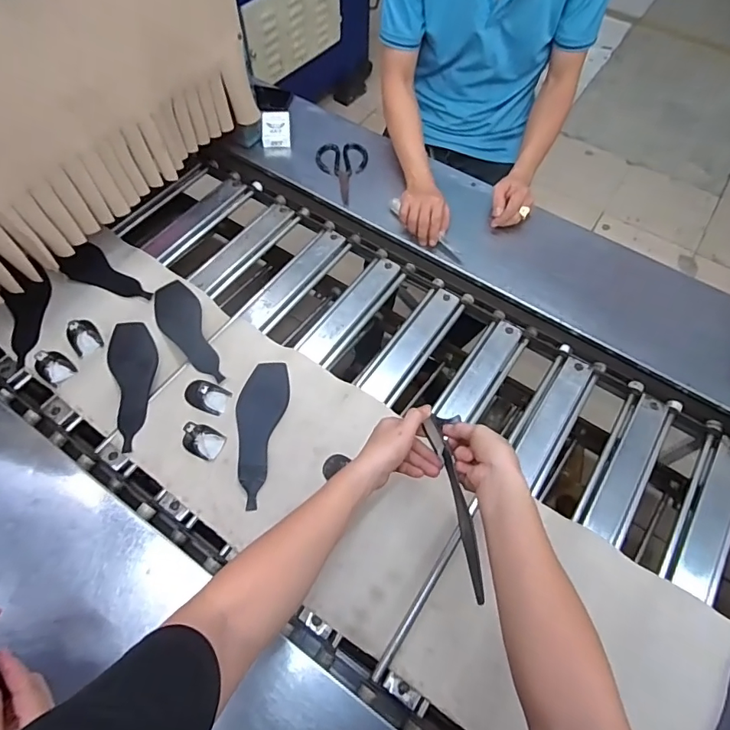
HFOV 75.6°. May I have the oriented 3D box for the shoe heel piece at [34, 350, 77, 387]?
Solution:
[{"bbox_3d":[-0.534,-0.001,0.801,0.069,0.024,0.050,36,66,17],"label":"shoe heel piece"}]

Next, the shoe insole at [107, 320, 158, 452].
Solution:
[{"bbox_3d":[-0.385,0.025,0.794,0.077,0.006,0.236,-18,62,-13],"label":"shoe insole"}]

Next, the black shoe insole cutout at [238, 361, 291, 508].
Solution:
[{"bbox_3d":[-0.173,0.102,0.751,0.076,0.005,0.235,7,61,3],"label":"black shoe insole cutout"}]

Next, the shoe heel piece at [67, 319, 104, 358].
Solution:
[{"bbox_3d":[-0.496,-0.053,0.826,0.049,0.025,0.064,-36,67,-19],"label":"shoe heel piece"}]

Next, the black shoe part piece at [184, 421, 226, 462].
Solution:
[{"bbox_3d":[-0.252,0.114,0.727,0.060,0.032,0.047,23,63,11],"label":"black shoe part piece"}]

